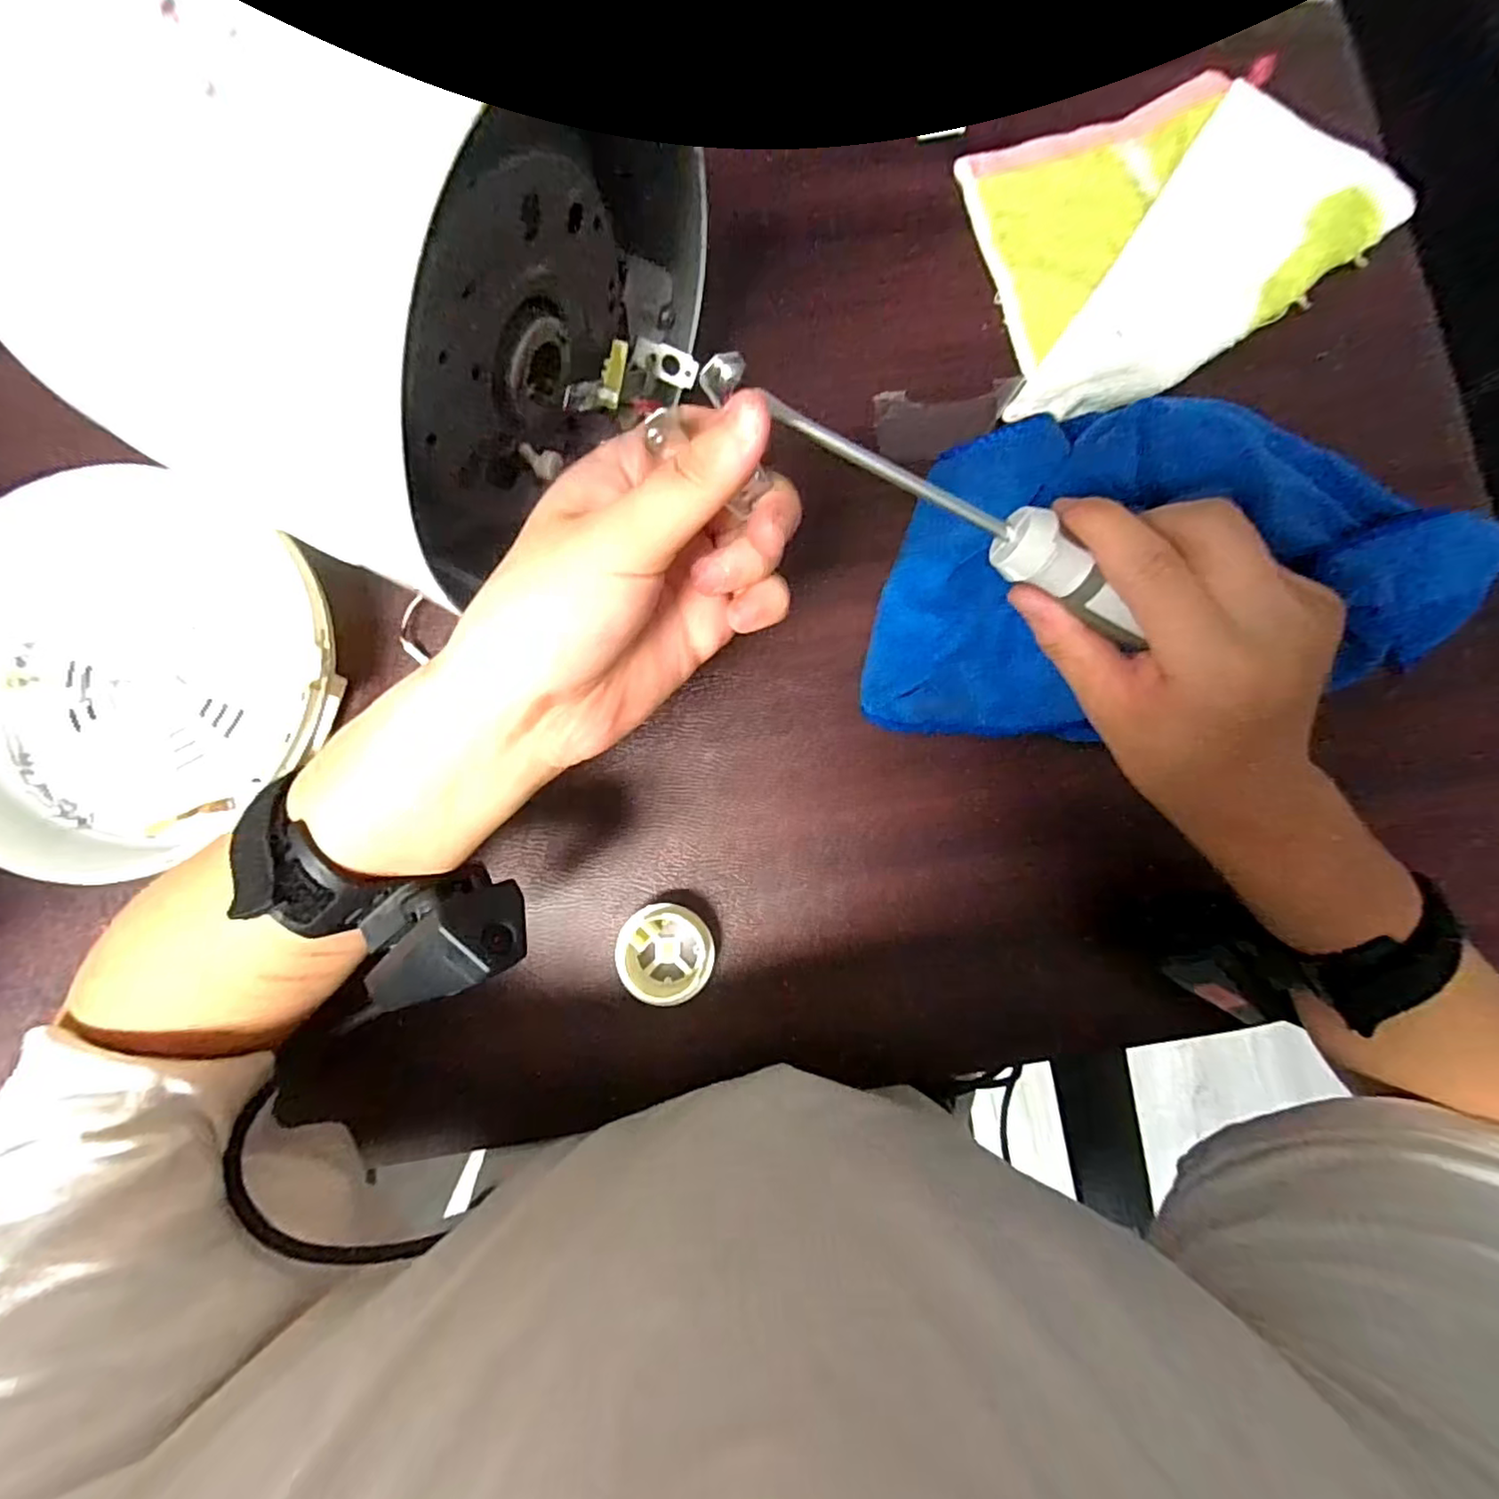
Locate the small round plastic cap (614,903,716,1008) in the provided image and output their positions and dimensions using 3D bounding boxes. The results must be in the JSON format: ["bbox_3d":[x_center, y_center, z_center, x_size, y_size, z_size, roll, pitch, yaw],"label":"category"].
[{"bbox_3d":[-0.042,0.101,0.322,0.046,0.022,0.046,0,84,0],"label":"small round plastic cap"}]

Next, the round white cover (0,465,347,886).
[{"bbox_3d":[-0.313,-0.044,0.318,0.171,0.045,0.191,40,86,4],"label":"round white cover"}]

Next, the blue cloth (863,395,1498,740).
[{"bbox_3d":[0.219,-0.095,0.331,0.312,0.036,0.158,-4,84,0],"label":"blue cloth"}]

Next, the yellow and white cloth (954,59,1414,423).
[{"bbox_3d":[0.242,-0.293,0.370,0.225,0.036,0.180,-16,84,-1],"label":"yellow and white cloth"}]

